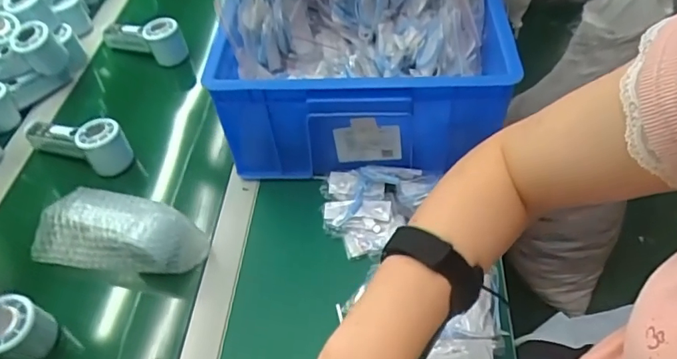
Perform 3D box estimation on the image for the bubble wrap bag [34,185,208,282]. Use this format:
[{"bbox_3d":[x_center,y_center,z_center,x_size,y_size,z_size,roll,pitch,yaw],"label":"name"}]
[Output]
[{"bbox_3d":[-0.259,0.058,0.579,0.201,0.077,0.094,15,53,16],"label":"bubble wrap bag"}]

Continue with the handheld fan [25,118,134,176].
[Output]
[{"bbox_3d":[-0.363,-0.055,0.699,0.151,0.062,0.050,14,52,15],"label":"handheld fan"}]

